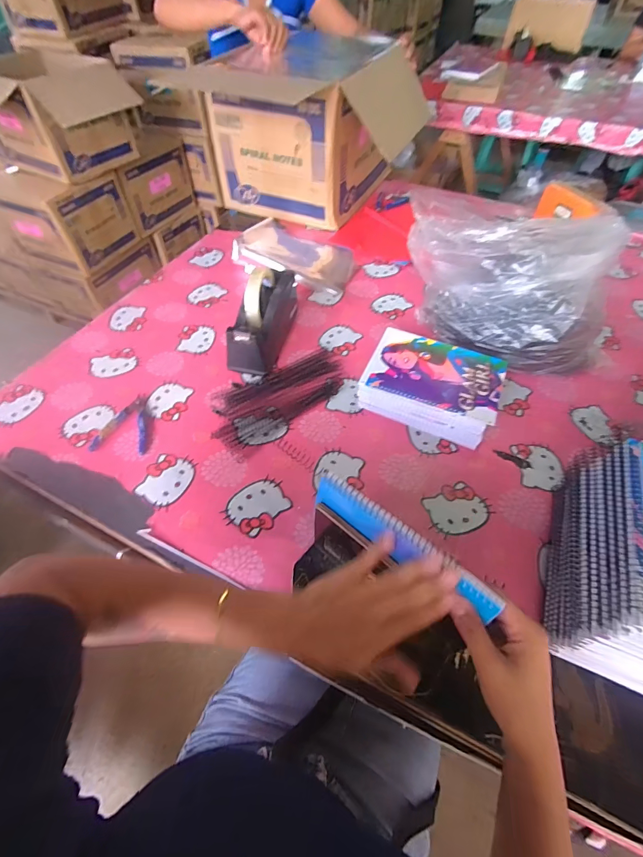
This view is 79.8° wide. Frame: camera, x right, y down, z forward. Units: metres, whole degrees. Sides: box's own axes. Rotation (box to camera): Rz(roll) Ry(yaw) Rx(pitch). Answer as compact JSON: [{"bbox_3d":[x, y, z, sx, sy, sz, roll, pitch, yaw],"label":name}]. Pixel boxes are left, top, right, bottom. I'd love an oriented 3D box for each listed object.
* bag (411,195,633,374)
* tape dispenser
[{"bbox_3d":[0.314,-0.231,0.653,0.304,0.223,0.220,-6,54,-5],"label":"bag"},{"bbox_3d":[-0.102,-0.197,0.682,0.073,0.126,0.211,12,55,9],"label":"tape dispenser"}]

